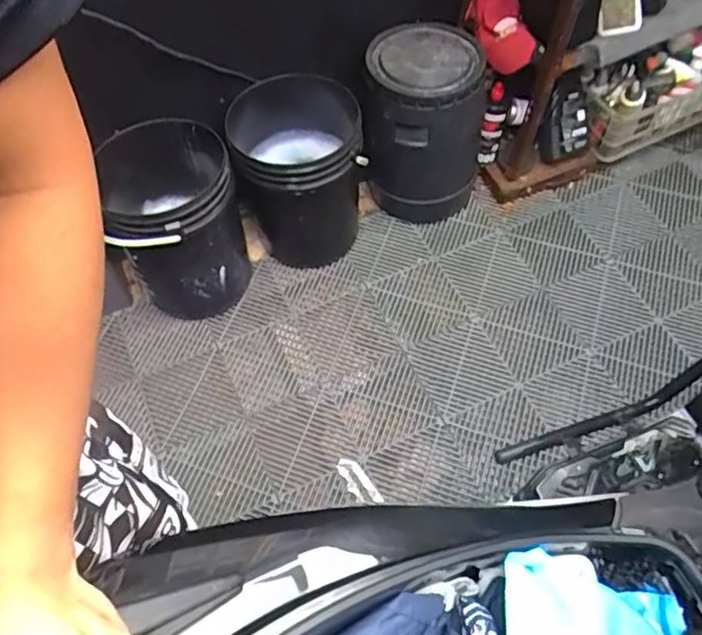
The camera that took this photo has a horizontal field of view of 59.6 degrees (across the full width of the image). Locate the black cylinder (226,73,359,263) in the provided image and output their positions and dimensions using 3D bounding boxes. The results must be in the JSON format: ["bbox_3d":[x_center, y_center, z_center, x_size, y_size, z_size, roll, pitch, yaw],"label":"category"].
[{"bbox_3d":[-0.128,-0.319,1.493,0.295,0.380,0.248,2,59,3],"label":"black cylinder"}]

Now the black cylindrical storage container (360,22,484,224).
[{"bbox_3d":[0.171,-0.441,1.521,0.270,0.504,0.257,-1,61,2],"label":"black cylindrical storage container"}]

